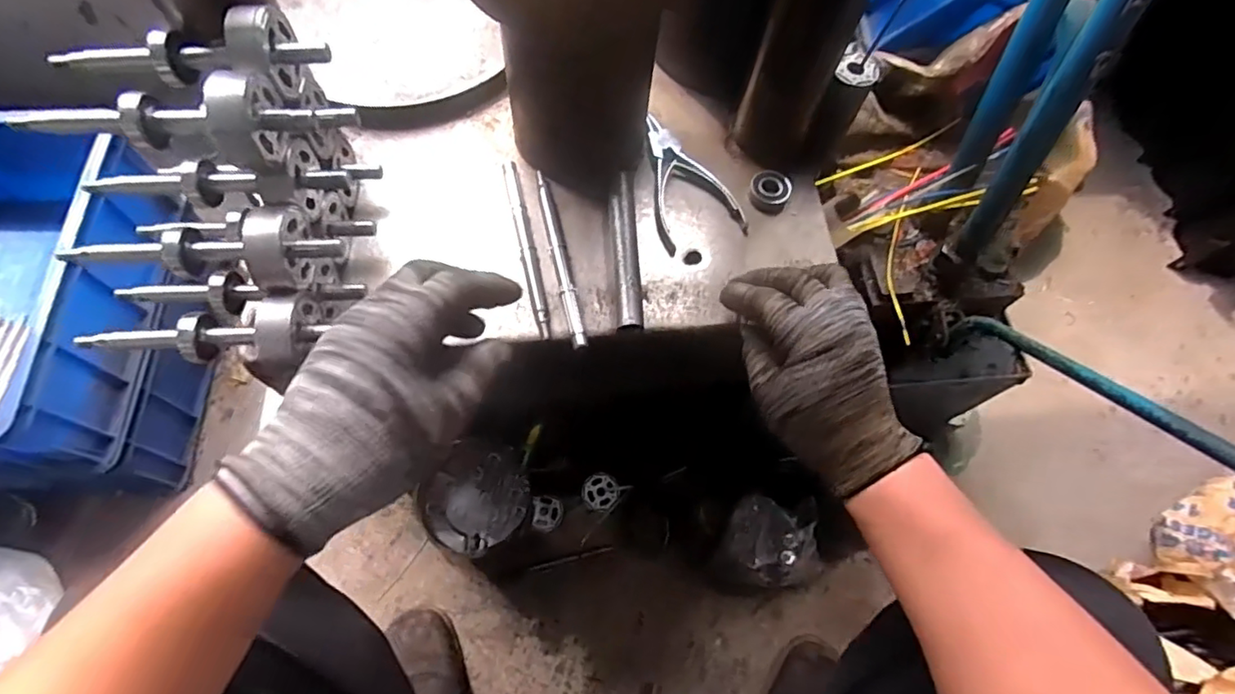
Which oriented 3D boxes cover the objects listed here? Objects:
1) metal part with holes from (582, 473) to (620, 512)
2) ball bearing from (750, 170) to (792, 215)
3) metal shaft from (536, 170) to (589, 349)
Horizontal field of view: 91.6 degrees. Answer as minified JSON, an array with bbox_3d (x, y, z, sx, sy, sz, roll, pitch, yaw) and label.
[{"bbox_3d":[-0.022,0.201,0.831,0.051,0.007,0.051,1,65,-3],"label":"metal part with holes"},{"bbox_3d":[0.129,-0.131,0.508,0.033,0.018,0.032,1,65,-3],"label":"ball bearing"},{"bbox_3d":[-0.045,-0.070,0.469,0.011,0.011,0.159,-11,67,-9],"label":"metal shaft"}]

